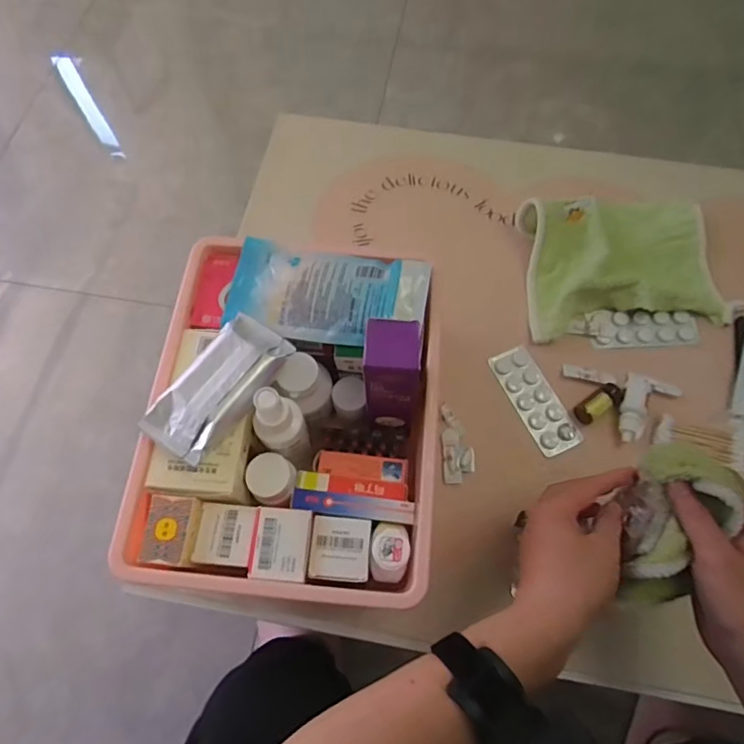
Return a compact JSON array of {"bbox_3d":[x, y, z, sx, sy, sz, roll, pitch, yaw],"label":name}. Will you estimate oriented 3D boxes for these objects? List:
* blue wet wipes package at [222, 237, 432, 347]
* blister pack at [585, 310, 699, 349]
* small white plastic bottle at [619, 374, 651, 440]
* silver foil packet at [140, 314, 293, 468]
[{"bbox_3d":[-0.040,-0.071,0.473,0.174,0.020,0.088,9,66,5],"label":"blue wet wipes package"},{"bbox_3d":[0.298,-0.048,0.577,0.115,0.012,0.045,-1,65,0],"label":"blister pack"},{"bbox_3d":[0.265,0.034,0.532,0.024,0.015,0.077,15,66,7],"label":"small white plastic bottle"},{"bbox_3d":[-0.124,0.012,0.431,0.059,0.033,0.124,32,71,13],"label":"silver foil packet"}]

